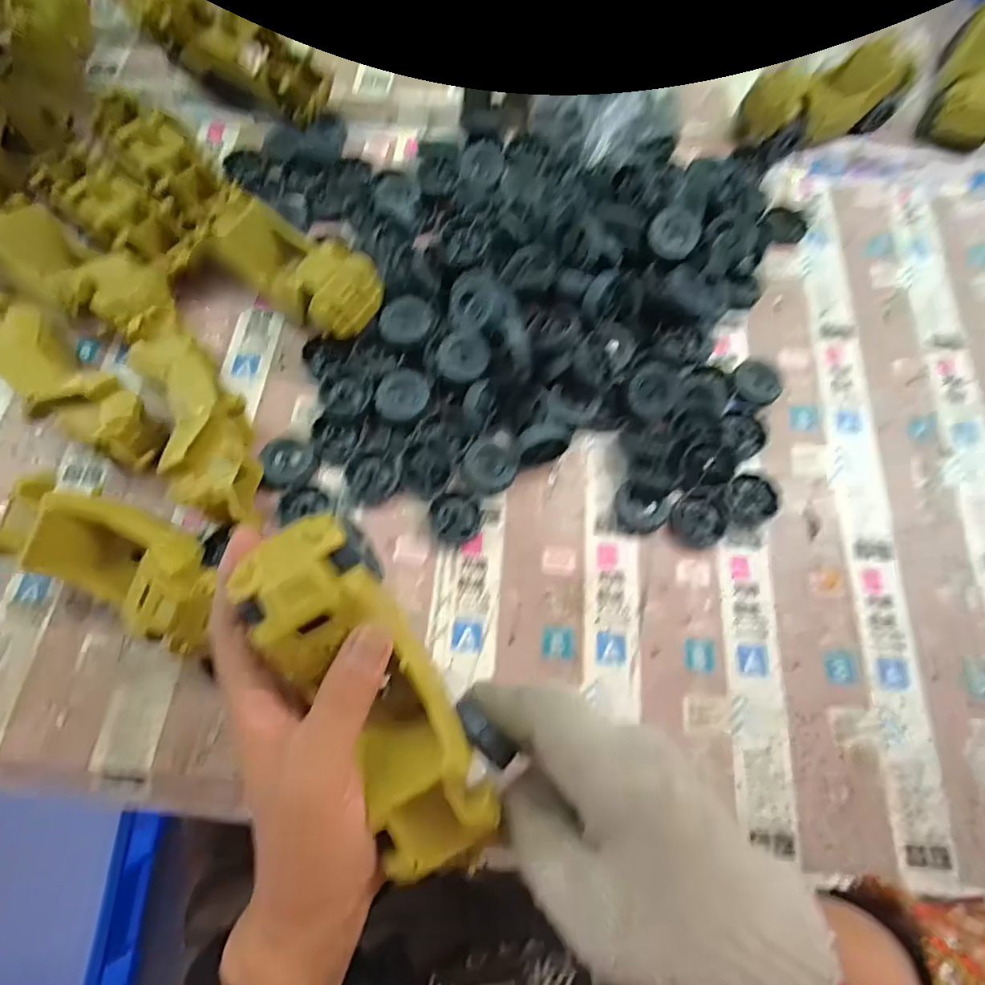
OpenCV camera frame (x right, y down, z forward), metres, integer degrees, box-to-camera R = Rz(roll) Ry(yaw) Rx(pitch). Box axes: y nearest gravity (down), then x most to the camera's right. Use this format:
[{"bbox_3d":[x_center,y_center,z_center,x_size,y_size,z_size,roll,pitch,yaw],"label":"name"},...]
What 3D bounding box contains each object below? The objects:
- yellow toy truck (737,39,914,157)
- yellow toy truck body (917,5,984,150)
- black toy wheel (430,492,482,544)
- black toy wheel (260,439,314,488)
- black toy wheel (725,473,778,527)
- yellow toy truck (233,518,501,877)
[{"bbox_3d":[0.307,-0.366,0.515,0.144,0.058,0.059,-19,71,-9],"label":"yellow toy truck"},{"bbox_3d":[0.466,-0.398,0.531,0.054,0.067,0.142,28,71,8],"label":"yellow toy truck body"},{"bbox_3d":[-0.026,0.019,0.386,0.035,0.013,0.031,30,71,9],"label":"black toy wheel"},{"bbox_3d":[-0.149,-0.020,0.397,0.034,0.012,0.036,1,69,-2],"label":"black toy wheel"},{"bbox_3d":[0.186,0.006,0.400,0.038,0.011,0.035,1,69,-2],"label":"black toy wheel"},{"bbox_3d":[-0.053,0.093,0.250,0.059,0.042,0.173,-28,92,-12],"label":"yellow toy truck"}]

